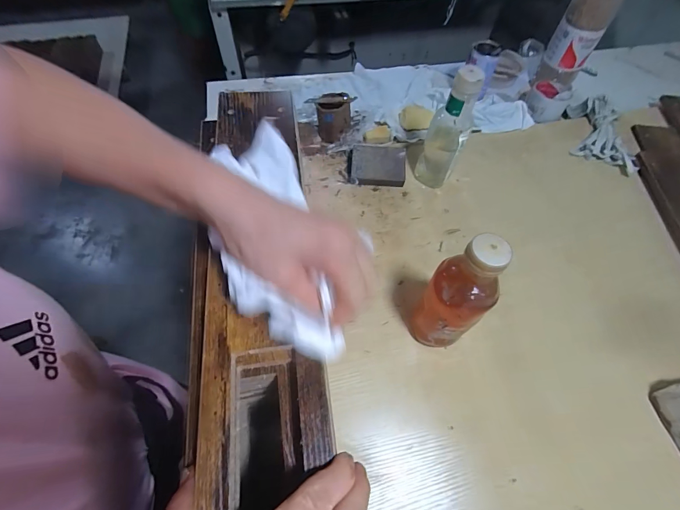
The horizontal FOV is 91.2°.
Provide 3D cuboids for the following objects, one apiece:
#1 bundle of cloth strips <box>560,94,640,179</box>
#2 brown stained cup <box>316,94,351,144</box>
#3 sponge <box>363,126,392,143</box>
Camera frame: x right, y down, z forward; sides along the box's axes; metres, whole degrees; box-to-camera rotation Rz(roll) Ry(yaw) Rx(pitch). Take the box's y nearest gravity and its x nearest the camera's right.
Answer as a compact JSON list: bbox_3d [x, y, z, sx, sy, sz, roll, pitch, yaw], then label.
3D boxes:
[{"bbox_3d":[0.544,-0.265,0.697,0.118,0.031,0.206,11,60,5],"label":"bundle of cloth strips"},{"bbox_3d":[-0.013,-0.275,0.662,0.065,0.072,0.065,4,59,1],"label":"brown stained cup"},{"bbox_3d":[0.076,-0.243,0.675,0.054,0.018,0.031,-10,60,-7],"label":"sponge"}]

